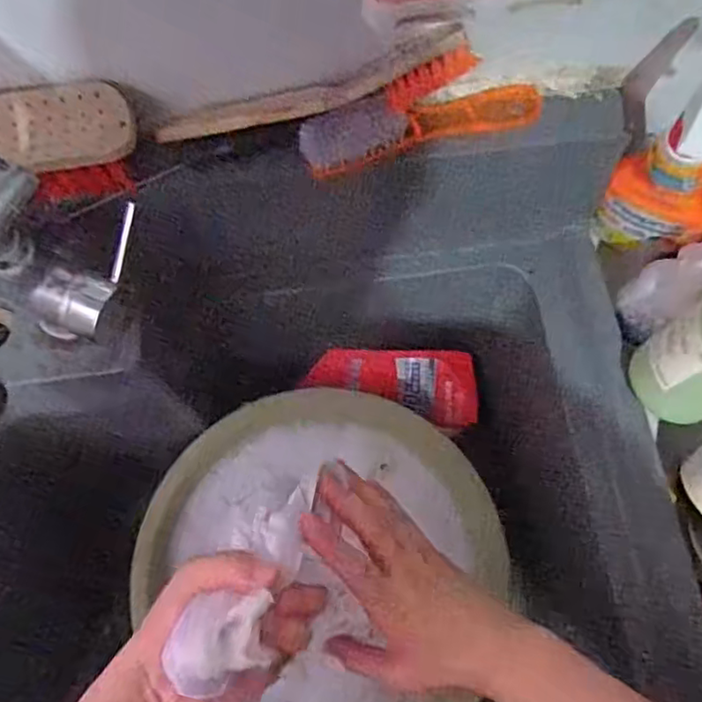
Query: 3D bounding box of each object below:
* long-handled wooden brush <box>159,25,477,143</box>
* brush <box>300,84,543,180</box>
[{"bbox_3d":[-0.028,-0.188,0.458,0.229,0.030,0.039,-9,70,12],"label":"long-handled wooden brush"},{"bbox_3d":[0.059,-0.175,0.480,0.194,0.053,0.036,-19,71,-6],"label":"brush"}]

